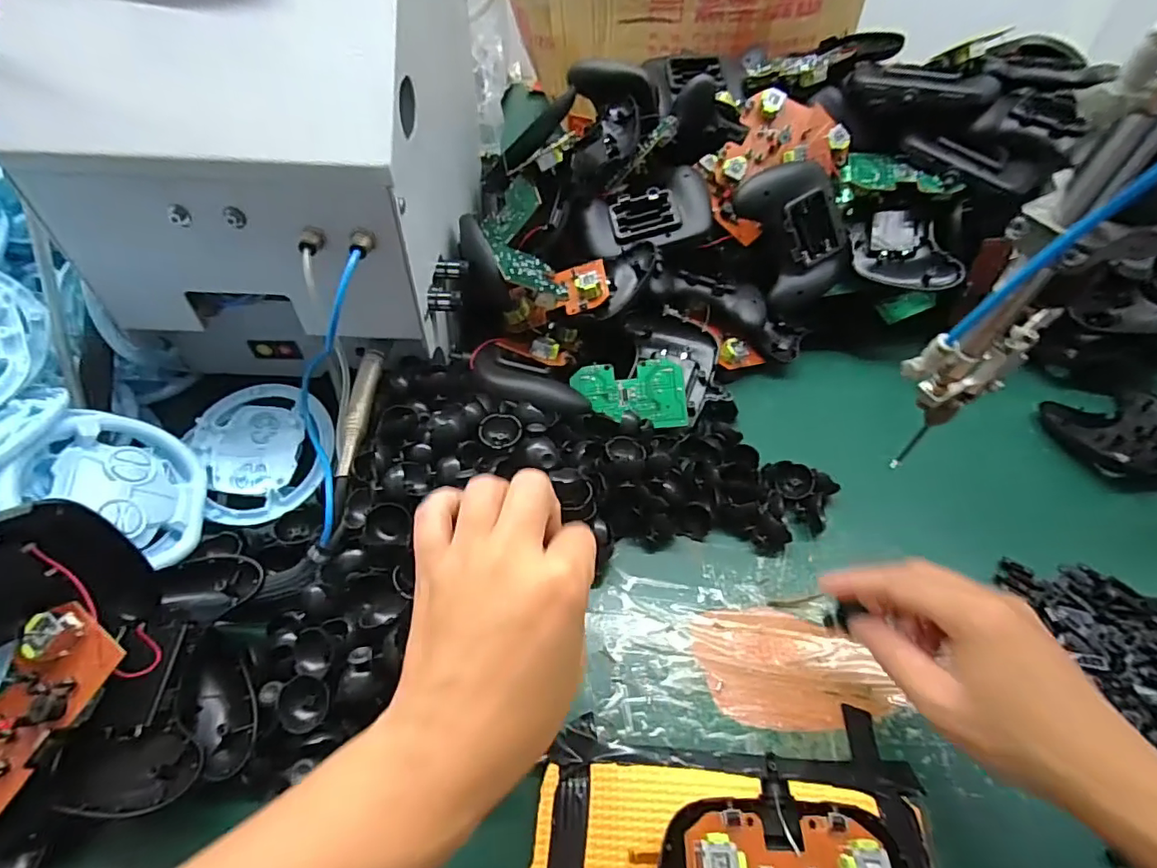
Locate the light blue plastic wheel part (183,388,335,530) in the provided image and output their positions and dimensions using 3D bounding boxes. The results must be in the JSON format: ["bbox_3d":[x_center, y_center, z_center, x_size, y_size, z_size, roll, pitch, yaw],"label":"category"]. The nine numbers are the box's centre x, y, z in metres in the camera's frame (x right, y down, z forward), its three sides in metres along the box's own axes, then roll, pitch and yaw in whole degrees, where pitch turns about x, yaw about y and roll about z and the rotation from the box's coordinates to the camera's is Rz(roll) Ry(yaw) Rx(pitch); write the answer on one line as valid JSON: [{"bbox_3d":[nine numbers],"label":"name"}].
[{"bbox_3d":[-0.223,0.010,0.399,0.091,0.018,0.105,-26,69,-10],"label":"light blue plastic wheel part"}]

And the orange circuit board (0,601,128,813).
[{"bbox_3d":[-0.267,0.130,0.265,0.053,0.017,0.089,33,76,12],"label":"orange circuit board"}]

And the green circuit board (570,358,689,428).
[{"bbox_3d":[0.040,-0.030,0.438,0.086,0.004,0.055,-6,77,9],"label":"green circuit board"}]

